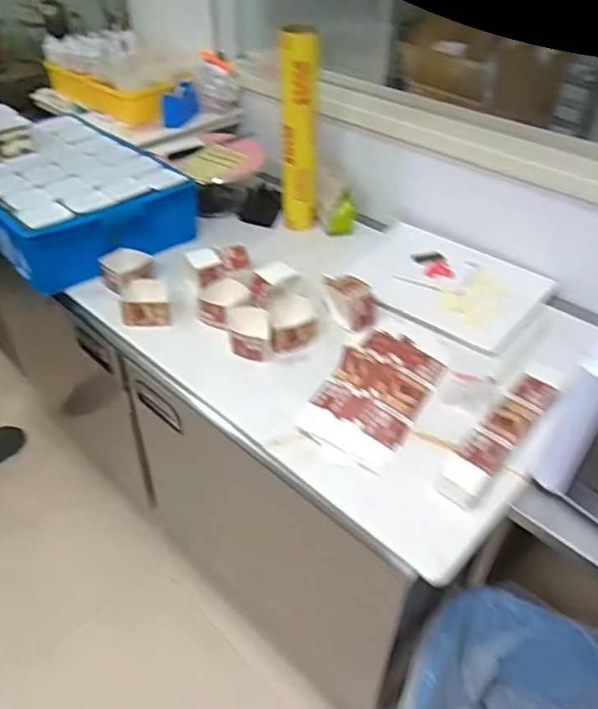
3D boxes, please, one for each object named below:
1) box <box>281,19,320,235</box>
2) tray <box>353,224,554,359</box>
[{"bbox_3d":[0.003,-0.532,1.405,0.082,0.451,0.077,4,41,4],"label":"box"},{"bbox_3d":[0.326,-0.167,1.326,0.421,0.025,0.330,30,48,29],"label":"tray"}]

